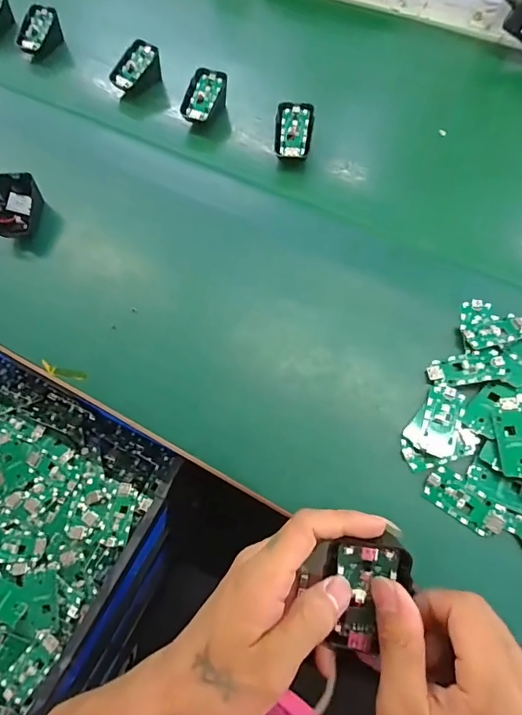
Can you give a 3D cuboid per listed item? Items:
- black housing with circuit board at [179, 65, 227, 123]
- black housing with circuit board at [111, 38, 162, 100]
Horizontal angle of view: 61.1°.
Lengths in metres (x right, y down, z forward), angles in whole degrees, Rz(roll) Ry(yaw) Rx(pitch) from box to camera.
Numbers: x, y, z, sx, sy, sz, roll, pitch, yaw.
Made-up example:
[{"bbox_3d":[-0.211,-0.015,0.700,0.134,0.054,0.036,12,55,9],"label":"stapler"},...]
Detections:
[{"bbox_3d":[-0.074,-0.322,0.565,0.040,0.050,0.075,29,69,14],"label":"black housing with circuit board"},{"bbox_3d":[-0.166,-0.379,0.592,0.072,0.052,0.044,-34,68,-14],"label":"black housing with circuit board"}]

